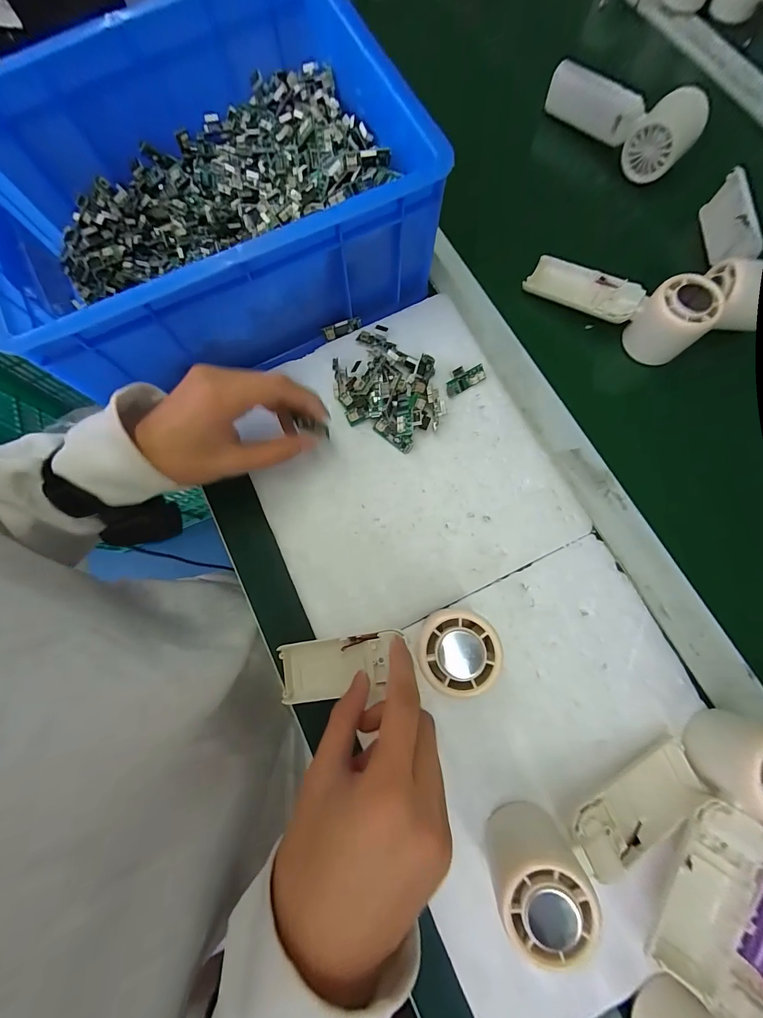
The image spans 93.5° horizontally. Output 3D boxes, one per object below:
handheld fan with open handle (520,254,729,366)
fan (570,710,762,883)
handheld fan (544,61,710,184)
[{"bbox_3d":[0.223,-0.200,0.349,0.161,0.056,0.050,41,80,23],"label":"handheld fan with open handle"},{"bbox_3d":[0.198,0.186,0.237,0.154,0.055,0.056,-19,77,-2],"label":"fan"},{"bbox_3d":[0.255,-0.424,0.385,0.161,0.051,0.044,40,82,10],"label":"handheld fan"}]

